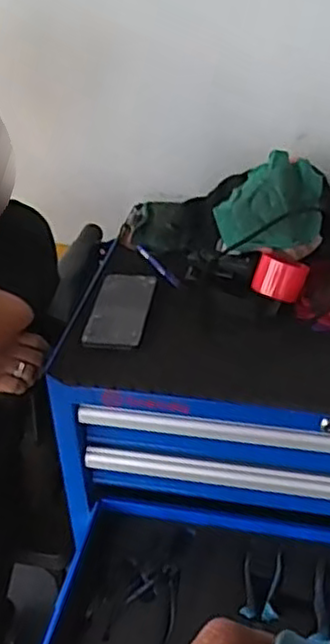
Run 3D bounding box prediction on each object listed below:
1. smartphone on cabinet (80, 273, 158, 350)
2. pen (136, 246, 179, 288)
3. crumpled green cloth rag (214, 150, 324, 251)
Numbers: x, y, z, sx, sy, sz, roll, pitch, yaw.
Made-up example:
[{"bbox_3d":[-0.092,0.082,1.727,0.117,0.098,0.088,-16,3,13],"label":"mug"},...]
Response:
[{"bbox_3d":[-0.059,-0.018,0.929,0.075,0.014,0.160,3,35,9],"label":"smartphone on cabinet"},{"bbox_3d":[-0.010,-0.085,1.018,0.016,0.008,0.145,-16,37,-18],"label":"pen"},{"bbox_3d":[0.150,-0.164,0.982,0.150,0.105,0.127,8,36,15],"label":"crumpled green cloth rag"}]

